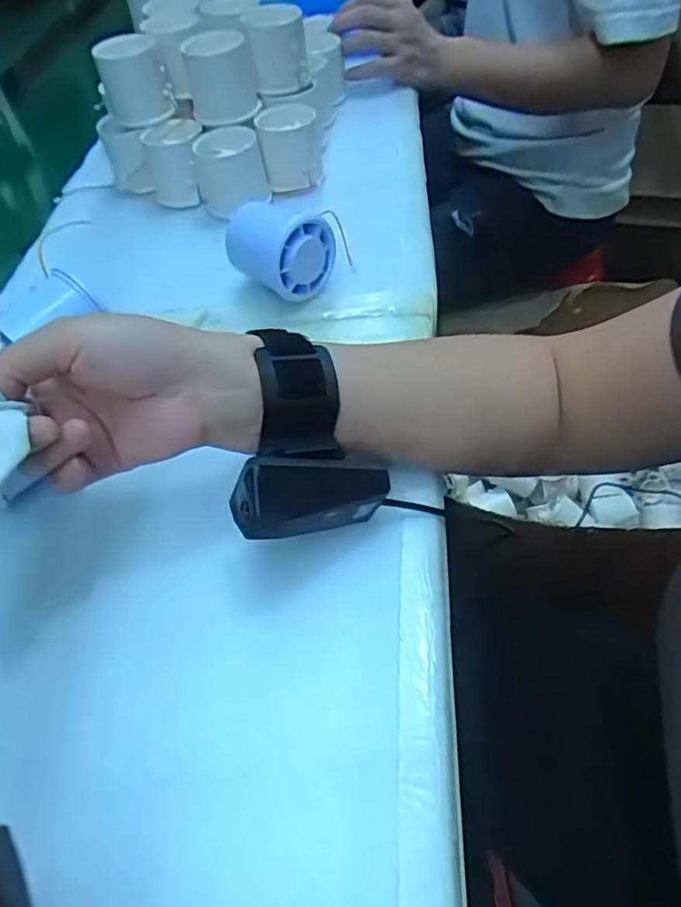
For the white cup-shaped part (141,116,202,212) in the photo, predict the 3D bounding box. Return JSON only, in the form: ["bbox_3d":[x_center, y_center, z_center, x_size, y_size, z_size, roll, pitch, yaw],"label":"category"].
[{"bbox_3d":[-0.139,-0.247,0.505,0.051,0.048,0.060,-12,51,-3],"label":"white cup-shaped part"}]

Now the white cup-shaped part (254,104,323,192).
[{"bbox_3d":[-0.043,-0.264,0.508,0.051,0.046,0.062,-10,51,-2],"label":"white cup-shaped part"}]

